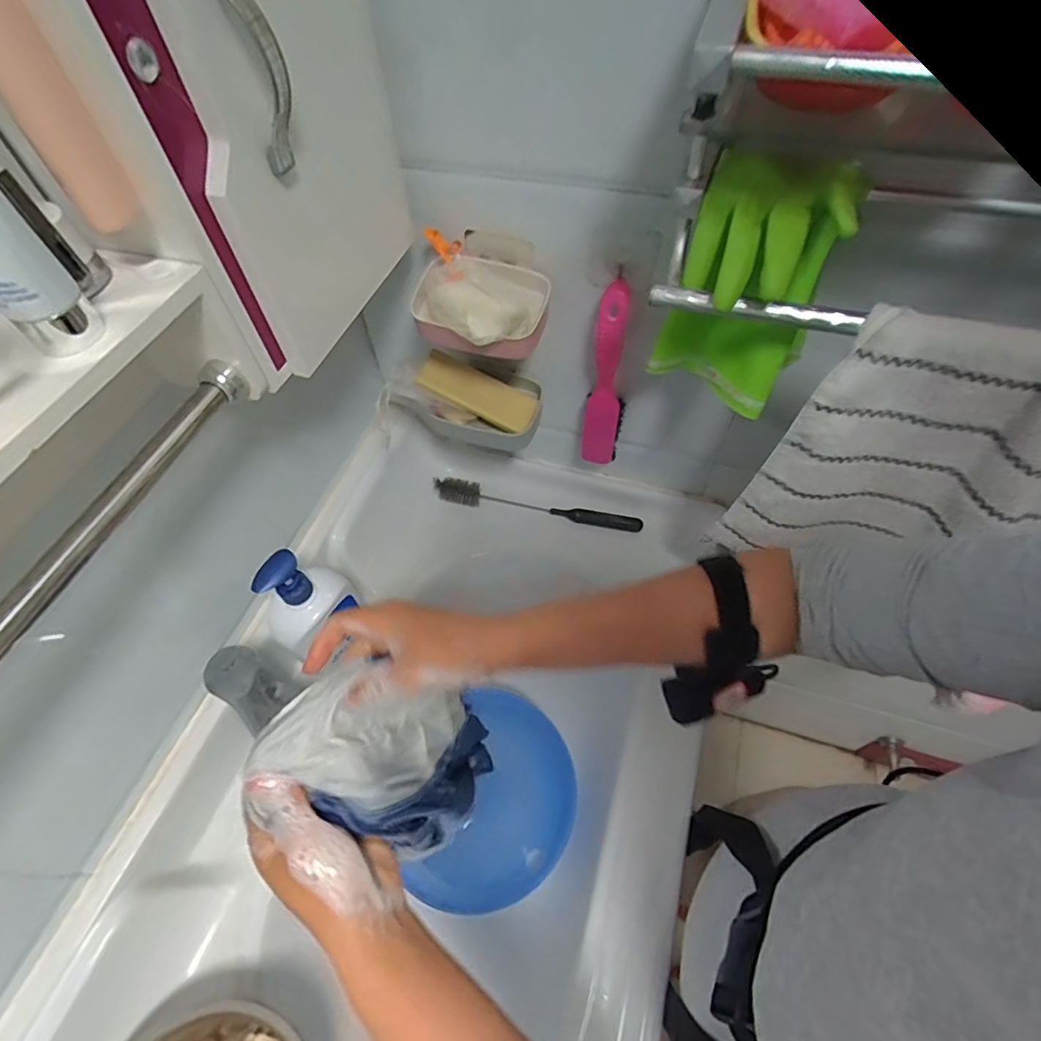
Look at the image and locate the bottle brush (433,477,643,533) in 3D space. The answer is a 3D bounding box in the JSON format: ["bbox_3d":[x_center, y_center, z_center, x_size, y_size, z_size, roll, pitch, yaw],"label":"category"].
[{"bbox_3d":[0.022,-0.020,0.759,0.287,0.033,0.028,9,57,8],"label":"bottle brush"}]

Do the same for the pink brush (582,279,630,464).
[{"bbox_3d":[0.098,-0.151,0.610,0.043,0.232,0.033,9,57,8],"label":"pink brush"}]

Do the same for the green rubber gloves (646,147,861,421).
[{"bbox_3d":[0.172,-0.180,0.427,0.099,0.170,0.092,16,58,13],"label":"green rubber gloves"}]

